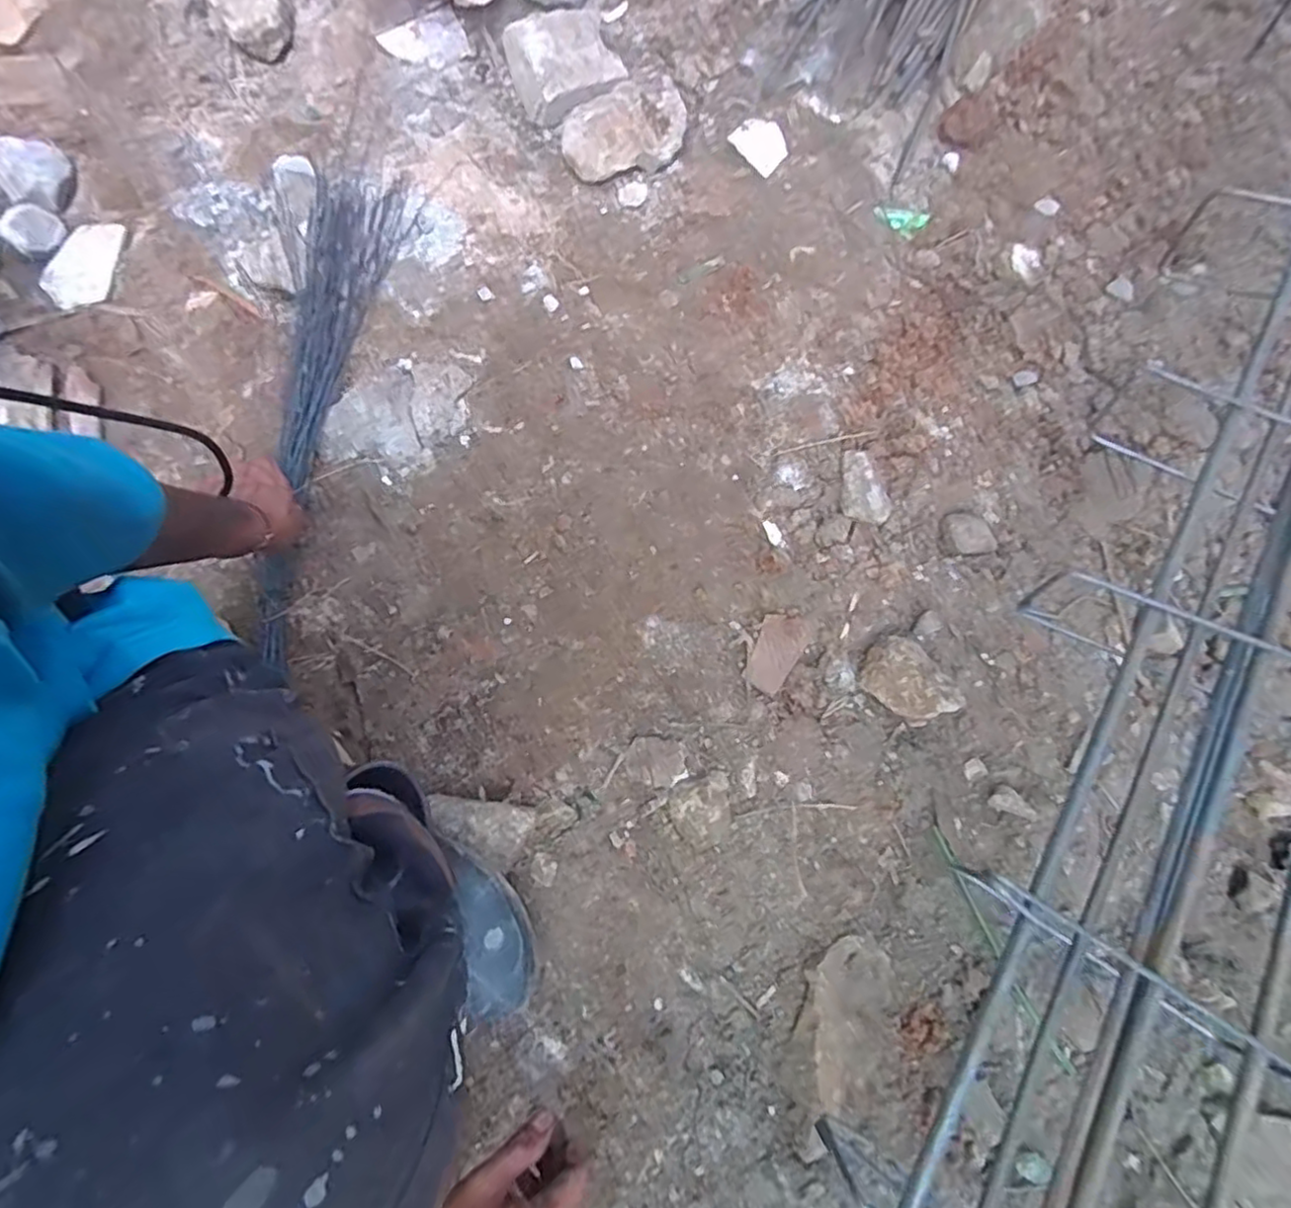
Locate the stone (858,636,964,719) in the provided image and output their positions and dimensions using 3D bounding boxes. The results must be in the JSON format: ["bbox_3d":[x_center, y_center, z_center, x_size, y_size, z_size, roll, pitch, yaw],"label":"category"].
[{"bbox_3d":[0.245,0.075,0.620,0.088,0.047,0.067,42,80,9],"label":"stone"}]

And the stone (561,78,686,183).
[{"bbox_3d":[-0.020,-0.529,0.754,0.148,0.050,0.077,-30,78,-7],"label":"stone"}]

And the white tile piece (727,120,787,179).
[{"bbox_3d":[0.141,-0.550,0.790,0.061,0.004,0.068,-40,80,-9],"label":"white tile piece"}]

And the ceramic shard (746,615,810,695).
[{"bbox_3d":[0.126,0.045,0.643,0.047,0.018,0.082,37,79,8],"label":"ceramic shard"}]

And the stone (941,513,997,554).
[{"bbox_3d":[0.332,-0.072,0.677,0.053,0.014,0.042,-5,77,-1],"label":"stone"}]

